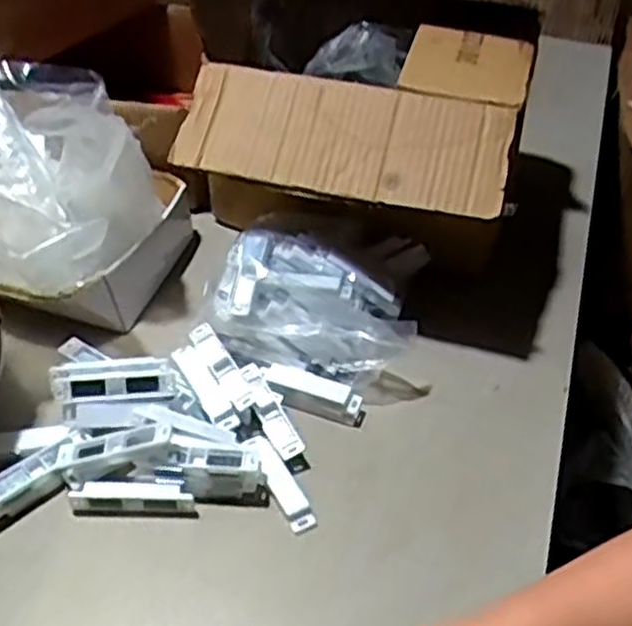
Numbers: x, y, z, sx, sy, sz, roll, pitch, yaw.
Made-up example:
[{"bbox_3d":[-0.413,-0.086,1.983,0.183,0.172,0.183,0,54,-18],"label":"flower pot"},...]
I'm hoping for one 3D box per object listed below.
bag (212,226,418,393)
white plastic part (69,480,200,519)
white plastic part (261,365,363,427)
[{"bbox_3d":[-0.002,-0.005,0.725,0.180,0.080,0.105,11,45,9],"label":"bag"},{"bbox_3d":[-0.141,0.143,0.617,0.094,0.020,0.020,2,44,-1],"label":"white plastic part"},{"bbox_3d":[-0.001,0.069,0.679,0.088,0.026,0.024,23,47,4],"label":"white plastic part"}]

